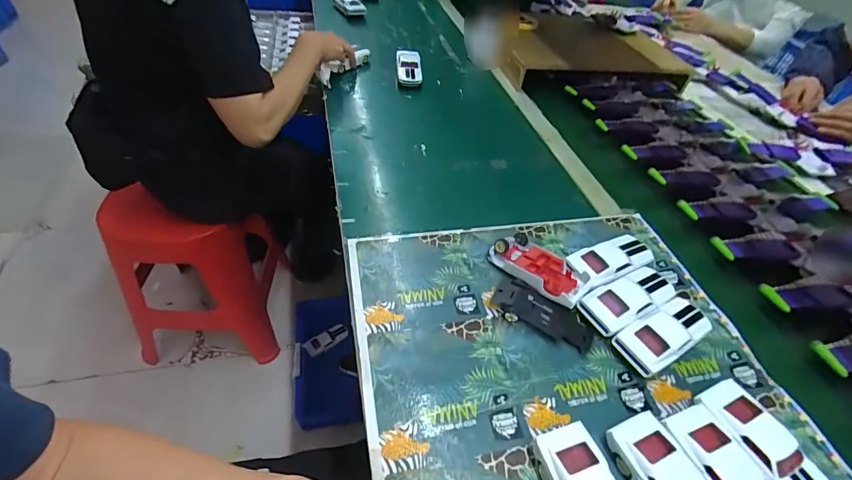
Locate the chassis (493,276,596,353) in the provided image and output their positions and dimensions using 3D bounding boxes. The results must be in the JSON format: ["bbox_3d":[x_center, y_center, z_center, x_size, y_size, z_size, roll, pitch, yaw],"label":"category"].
[{"bbox_3d":[0.136,0.088,0.466,0.120,0.018,0.047,29,49,18],"label":"chassis"}]

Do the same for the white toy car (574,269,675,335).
[{"bbox_3d":[0.247,0.074,0.479,0.126,0.029,0.054,-17,51,-23],"label":"white toy car"}]

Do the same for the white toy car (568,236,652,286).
[{"bbox_3d":[0.244,0.029,0.523,0.124,0.034,0.053,-15,51,-22],"label":"white toy car"}]

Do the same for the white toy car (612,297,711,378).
[{"bbox_3d":[0.271,0.107,0.451,0.124,0.031,0.050,-20,53,-25],"label":"white toy car"}]

